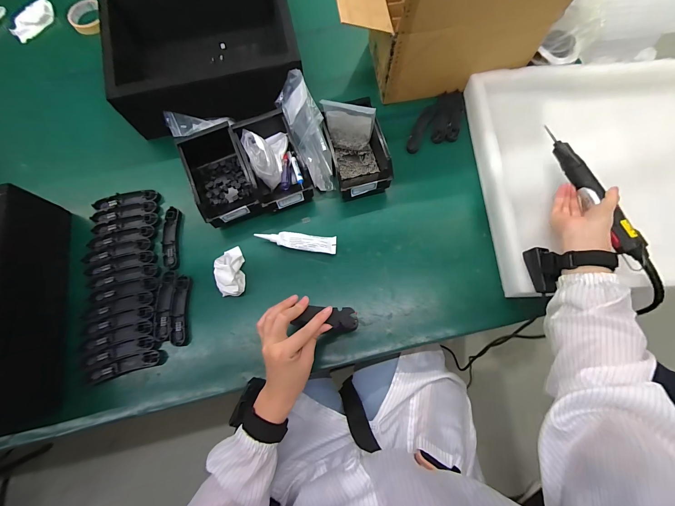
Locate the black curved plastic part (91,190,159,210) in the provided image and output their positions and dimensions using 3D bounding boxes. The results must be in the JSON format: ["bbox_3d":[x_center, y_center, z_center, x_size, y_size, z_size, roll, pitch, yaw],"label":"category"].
[{"bbox_3d":[-0.422,-0.106,0.579,0.119,0.021,0.026,-9,74,0],"label":"black curved plastic part"}]

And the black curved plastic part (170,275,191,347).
[{"bbox_3d":[-0.279,0.101,0.512,0.028,0.014,0.121,-4,74,1],"label":"black curved plastic part"}]

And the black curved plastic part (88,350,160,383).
[{"bbox_3d":[-0.357,0.192,0.490,0.120,0.024,0.026,-15,74,-2],"label":"black curved plastic part"}]

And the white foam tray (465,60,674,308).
[{"bbox_3d":[0.514,-0.155,0.543,0.462,0.064,0.464,-2,74,0],"label":"white foam tray"}]

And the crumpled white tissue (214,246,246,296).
[{"bbox_3d":[-0.193,0.028,0.513,0.043,0.051,0.097,-6,74,0],"label":"crumpled white tissue"}]

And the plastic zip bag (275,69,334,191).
[{"bbox_3d":[-0.058,-0.234,0.551,0.055,0.098,0.229,-21,90,-4],"label":"plastic zip bag"}]

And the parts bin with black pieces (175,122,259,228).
[{"bbox_3d":[-0.223,-0.152,0.561,0.111,0.080,0.188,-25,75,-5],"label":"parts bin with black pieces"}]

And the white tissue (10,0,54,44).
[{"bbox_3d":[-0.736,-0.570,0.698,0.062,0.021,0.126,26,76,8],"label":"white tissue"}]

